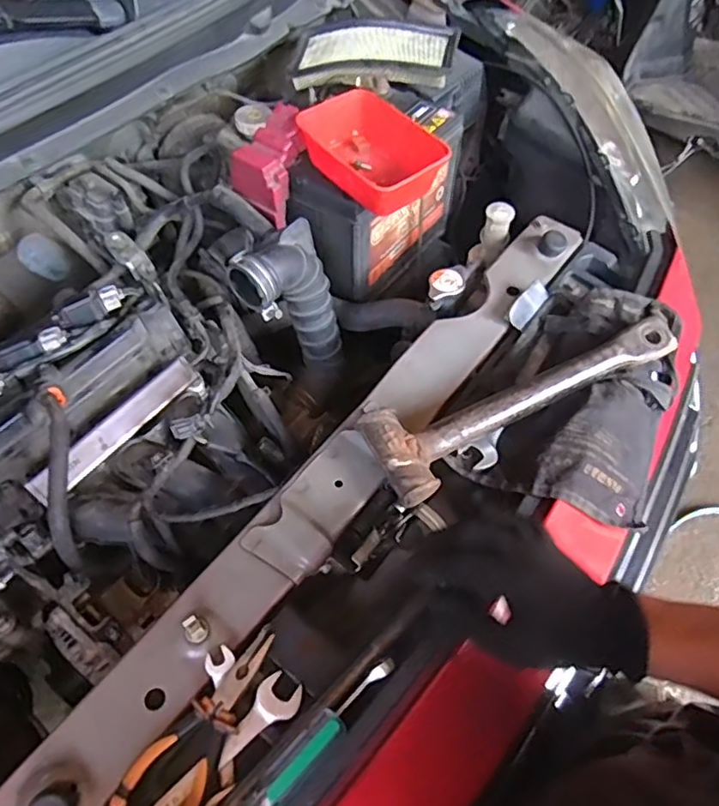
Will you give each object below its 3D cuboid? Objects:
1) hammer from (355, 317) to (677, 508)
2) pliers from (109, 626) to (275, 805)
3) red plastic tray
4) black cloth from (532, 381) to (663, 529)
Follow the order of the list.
[{"bbox_3d":[0.166,-0.018,0.596,0.349,0.052,0.096,-29,63,-14],"label":"hammer"},{"bbox_3d":[-0.114,0.241,0.439,0.053,0.019,0.160,27,65,16],"label":"pliers"},{"bbox_3d":[0.019,-0.294,0.712,0.110,0.066,0.164,-37,66,-18],"label":"red plastic tray"},{"bbox_3d":[0.237,0.048,0.586,0.115,0.062,0.144,14,62,10],"label":"black cloth"}]

